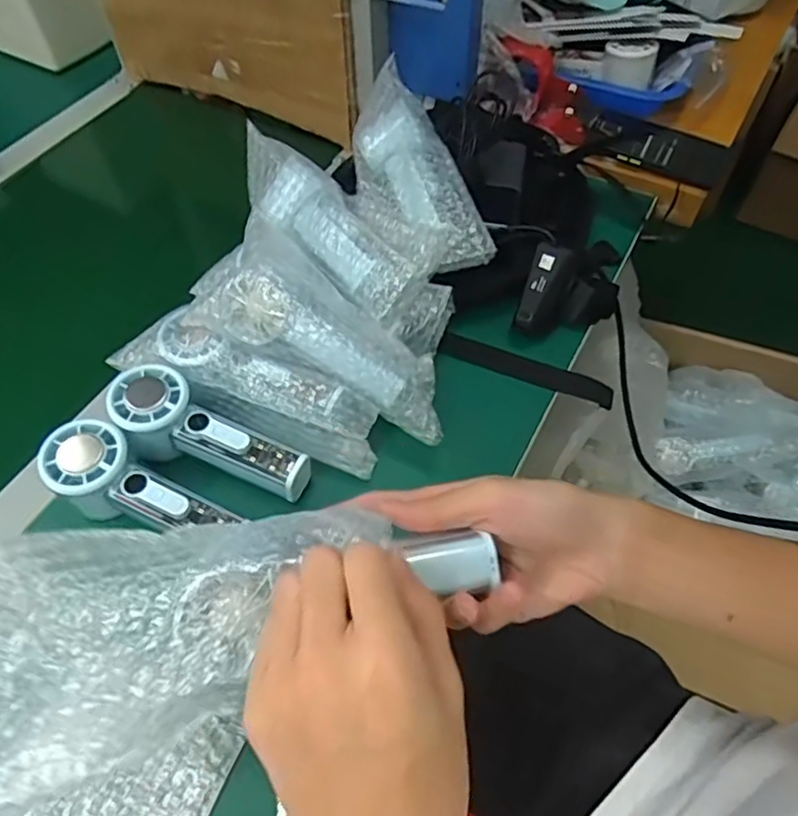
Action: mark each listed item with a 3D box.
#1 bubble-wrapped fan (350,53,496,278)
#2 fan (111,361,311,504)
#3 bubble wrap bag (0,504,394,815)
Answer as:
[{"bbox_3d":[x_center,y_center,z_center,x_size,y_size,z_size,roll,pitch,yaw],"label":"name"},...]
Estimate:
[{"bbox_3d":[0.005,-0.203,0.542,0.088,0.052,0.195,-18,72,-12],"label":"bubble-wrapped fan"},{"bbox_3d":[-0.143,0.026,0.471,0.157,0.046,0.056,27,57,2],"label":"fan"},{"bbox_3d":[-0.105,0.096,0.281,0.193,0.042,0.101,-13,55,-9],"label":"bubble wrap bag"}]

